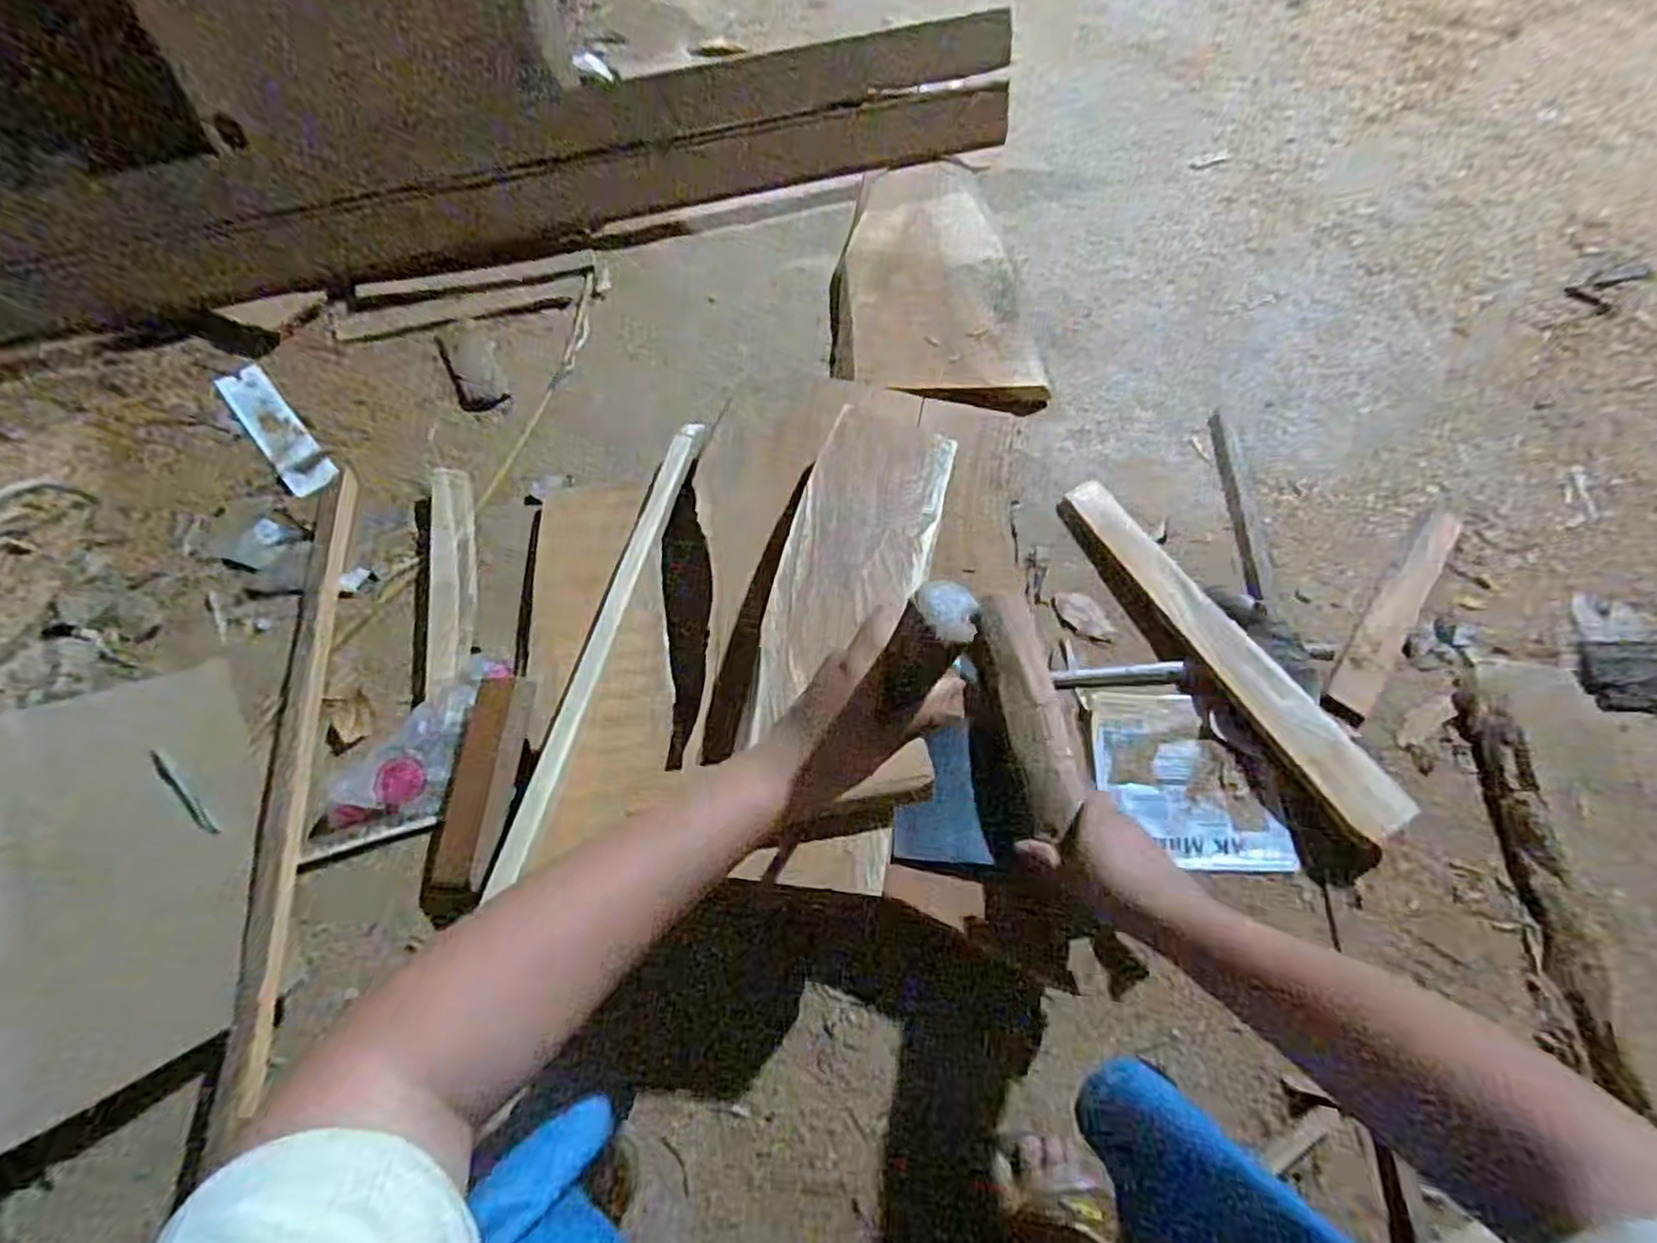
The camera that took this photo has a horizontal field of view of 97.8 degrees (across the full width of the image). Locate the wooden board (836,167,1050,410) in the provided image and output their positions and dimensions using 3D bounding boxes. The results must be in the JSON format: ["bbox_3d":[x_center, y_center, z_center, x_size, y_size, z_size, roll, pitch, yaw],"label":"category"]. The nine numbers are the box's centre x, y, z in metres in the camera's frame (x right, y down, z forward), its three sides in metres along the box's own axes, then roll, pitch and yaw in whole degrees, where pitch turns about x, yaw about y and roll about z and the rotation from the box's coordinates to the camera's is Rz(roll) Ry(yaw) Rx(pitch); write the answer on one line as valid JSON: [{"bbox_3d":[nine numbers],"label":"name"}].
[{"bbox_3d":[0.134,-0.461,0.960,0.257,0.040,0.475,0,64,0],"label":"wooden board"}]

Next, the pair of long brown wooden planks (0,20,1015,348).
[{"bbox_3d":[-0.436,-0.571,0.951,1.444,0.139,0.102,-16,65,-8],"label":"pair of long brown wooden planks"}]

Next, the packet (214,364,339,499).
[{"bbox_3d":[-0.653,-0.229,0.852,0.050,0.009,0.223,-39,70,-18],"label":"packet"}]

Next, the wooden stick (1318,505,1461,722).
[{"bbox_3d":[0.593,-0.017,0.754,0.042,0.018,0.306,37,69,16],"label":"wooden stick"}]

